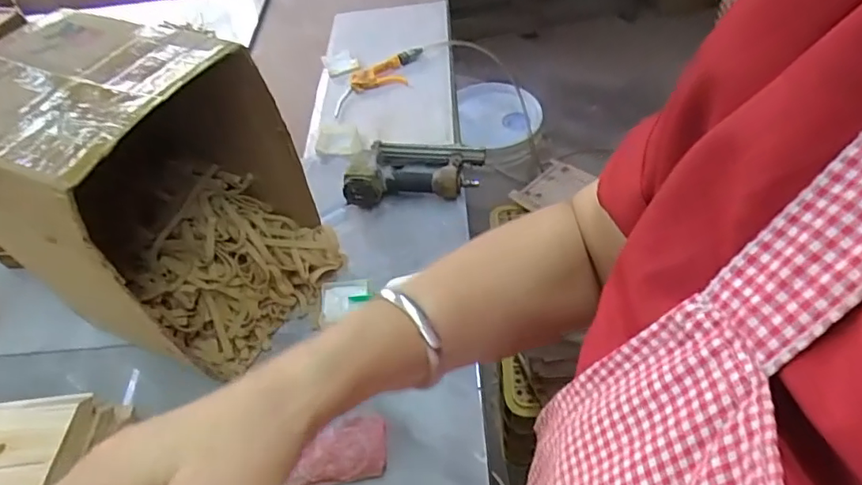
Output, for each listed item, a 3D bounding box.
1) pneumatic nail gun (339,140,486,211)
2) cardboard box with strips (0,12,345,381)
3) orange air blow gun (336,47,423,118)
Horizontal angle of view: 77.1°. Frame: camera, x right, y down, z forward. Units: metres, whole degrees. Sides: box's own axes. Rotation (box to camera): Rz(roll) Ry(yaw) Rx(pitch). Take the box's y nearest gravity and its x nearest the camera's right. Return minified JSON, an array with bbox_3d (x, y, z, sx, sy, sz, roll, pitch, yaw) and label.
[{"bbox_3d":[-0.027,-0.138,0.955,0.243,0.064,0.138,-5,49,3],"label":"pneumatic nail gun"},{"bbox_3d":[-0.338,-0.048,0.704,0.287,0.388,0.286,19,54,22],"label":"cardboard box with strips"},{"bbox_3d":[-0.114,-0.362,1.184,0.075,0.051,0.267,34,61,31],"label":"orange air blow gun"}]

